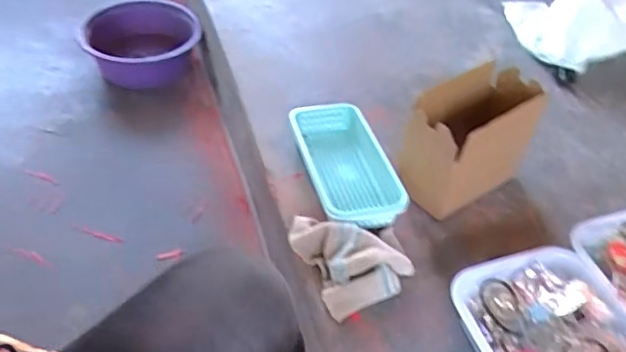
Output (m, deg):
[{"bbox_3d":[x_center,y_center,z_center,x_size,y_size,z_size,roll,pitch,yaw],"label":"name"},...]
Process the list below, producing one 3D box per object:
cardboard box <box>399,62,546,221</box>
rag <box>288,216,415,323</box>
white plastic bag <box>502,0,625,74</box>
[{"bbox_3d":[0.243,-0.044,0.878,0.212,0.195,0.108,-29,54,-30],"label":"cardboard box"},{"bbox_3d":[0.060,0.104,0.810,0.158,0.063,0.161,-12,47,-17],"label":"rag"},{"bbox_3d":[0.610,-0.345,1.222,0.283,0.165,0.272,5,45,0],"label":"white plastic bag"}]

